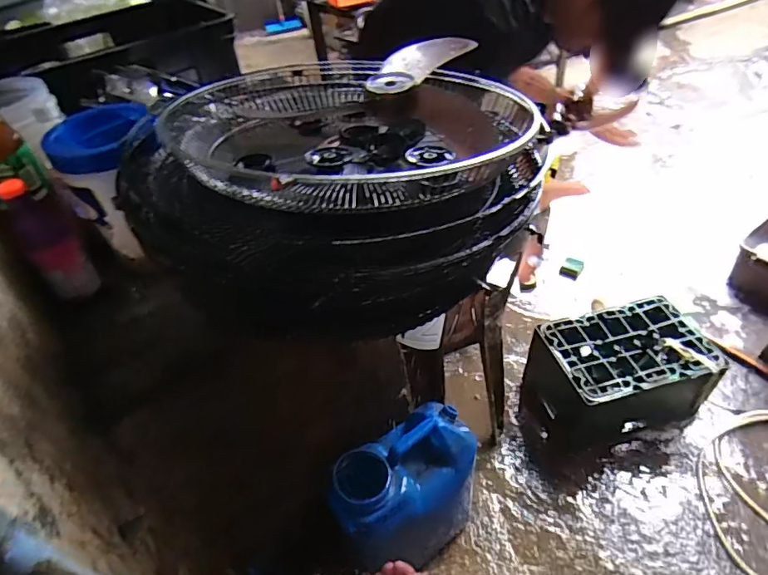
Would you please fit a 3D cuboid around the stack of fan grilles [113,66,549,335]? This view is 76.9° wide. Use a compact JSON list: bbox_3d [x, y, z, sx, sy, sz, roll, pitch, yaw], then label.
[{"bbox_3d":[-0.069,-0.155,0.666,0.478,0.191,0.400,-1,44,7],"label":"stack of fan grilles"}]

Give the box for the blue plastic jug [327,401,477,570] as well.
[{"bbox_3d":[0.071,0.476,1.104,0.330,0.420,0.185,-33,49,-24],"label":"blue plastic jug"}]

